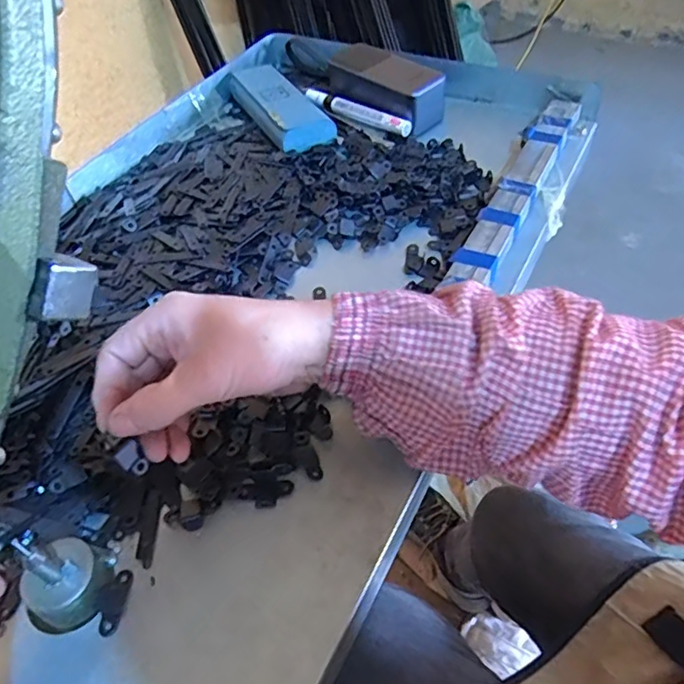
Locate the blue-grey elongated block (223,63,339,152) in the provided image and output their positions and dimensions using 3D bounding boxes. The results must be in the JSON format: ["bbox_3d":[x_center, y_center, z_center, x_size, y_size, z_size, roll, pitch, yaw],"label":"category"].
[{"bbox_3d":[-0.070,-0.259,0.624,0.059,0.022,0.163,-26,52,-17],"label":"blue-grey elongated block"}]

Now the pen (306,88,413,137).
[{"bbox_3d":[0.014,-0.251,0.623,0.140,0.015,0.017,31,58,27],"label":"pen"}]

